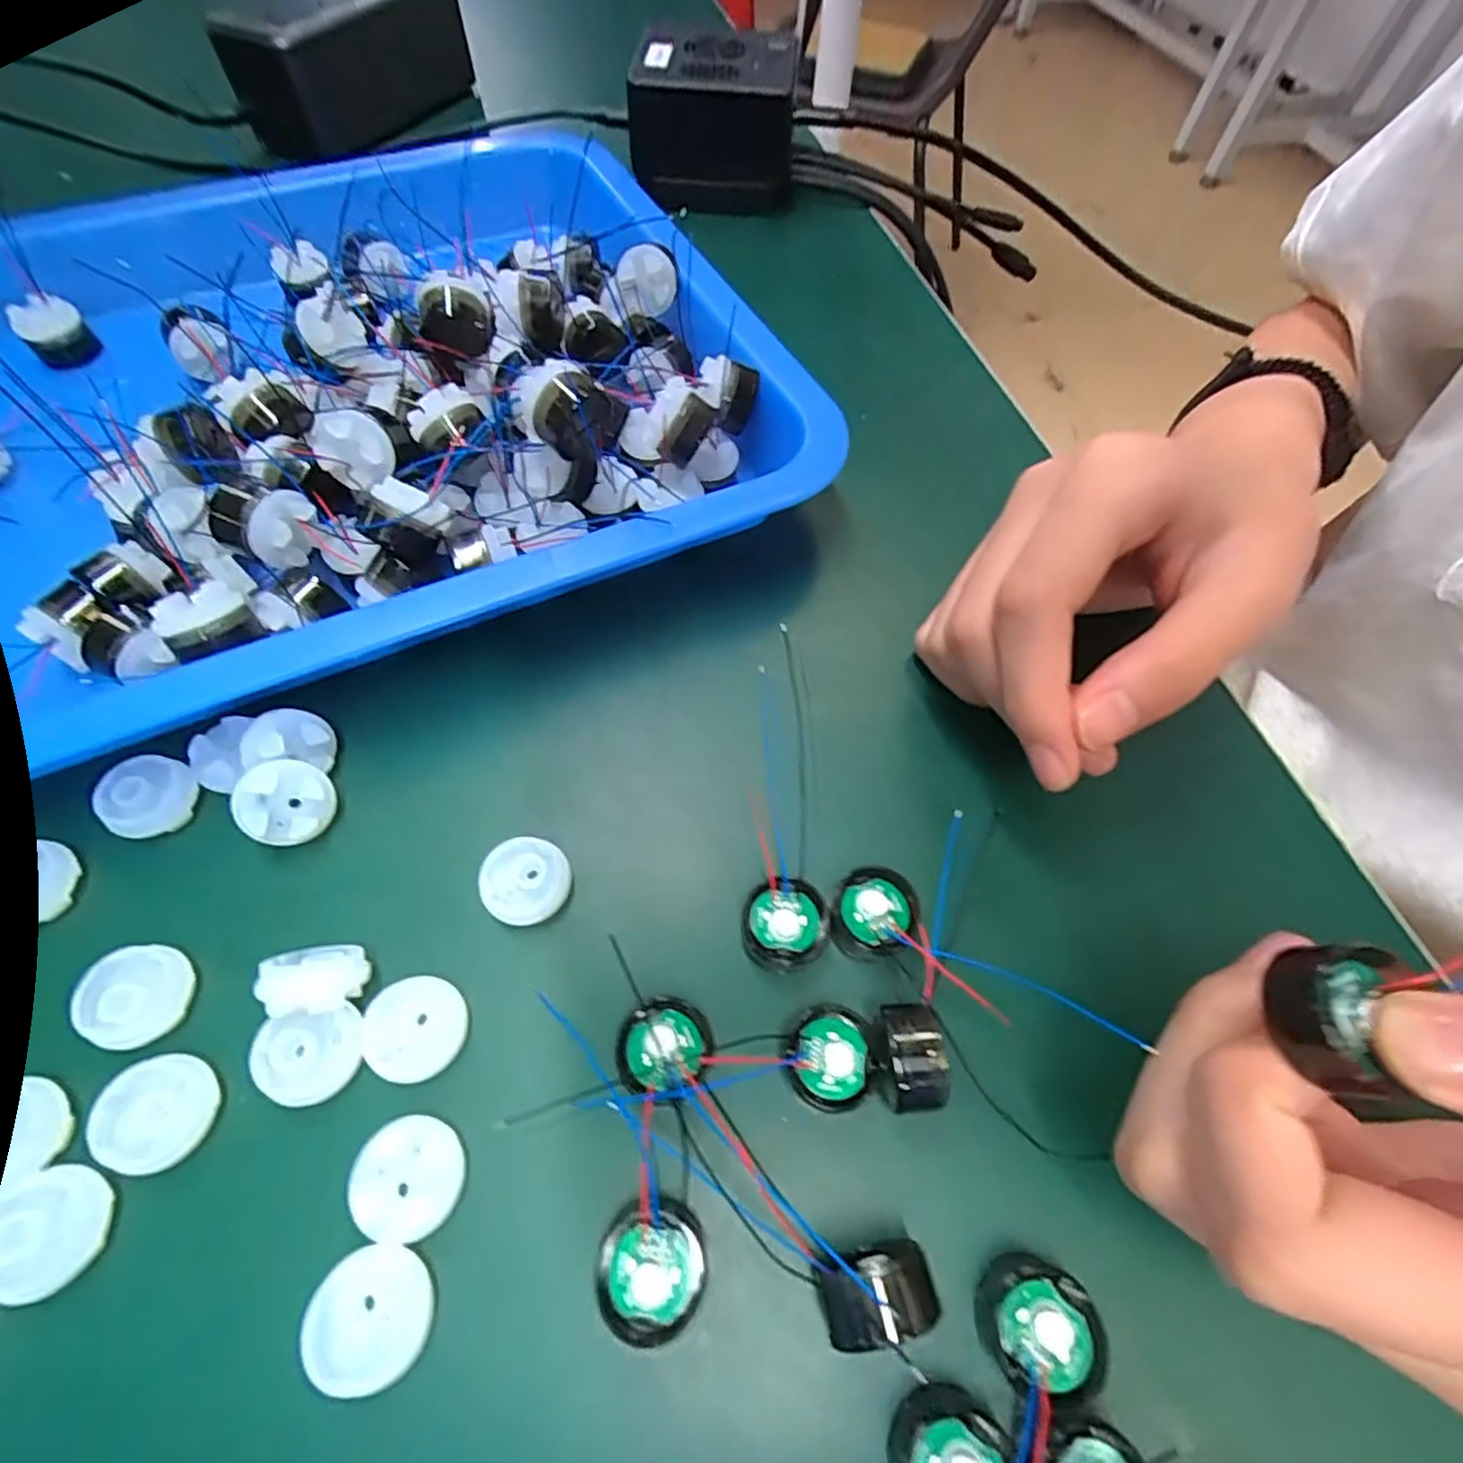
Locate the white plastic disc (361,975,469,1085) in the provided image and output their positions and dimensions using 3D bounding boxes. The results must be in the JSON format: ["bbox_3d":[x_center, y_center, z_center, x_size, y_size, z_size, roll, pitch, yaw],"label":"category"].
[{"bbox_3d":[-0.070,0.065,0.148,0.020,0.004,0.021,1,59,-2],"label":"white plastic disc"}]

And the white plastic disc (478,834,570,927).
[{"bbox_3d":[-0.050,0.036,0.165,0.021,0.005,0.020,1,59,-2],"label":"white plastic disc"}]

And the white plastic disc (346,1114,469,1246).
[{"bbox_3d":[-0.065,0.089,0.135,0.020,0.004,0.021,1,59,-2],"label":"white plastic disc"}]

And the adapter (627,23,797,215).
[{"bbox_3d":[-0.009,-0.298,0.332,0.078,0.059,0.064,1,60,-2],"label":"adapter"}]

